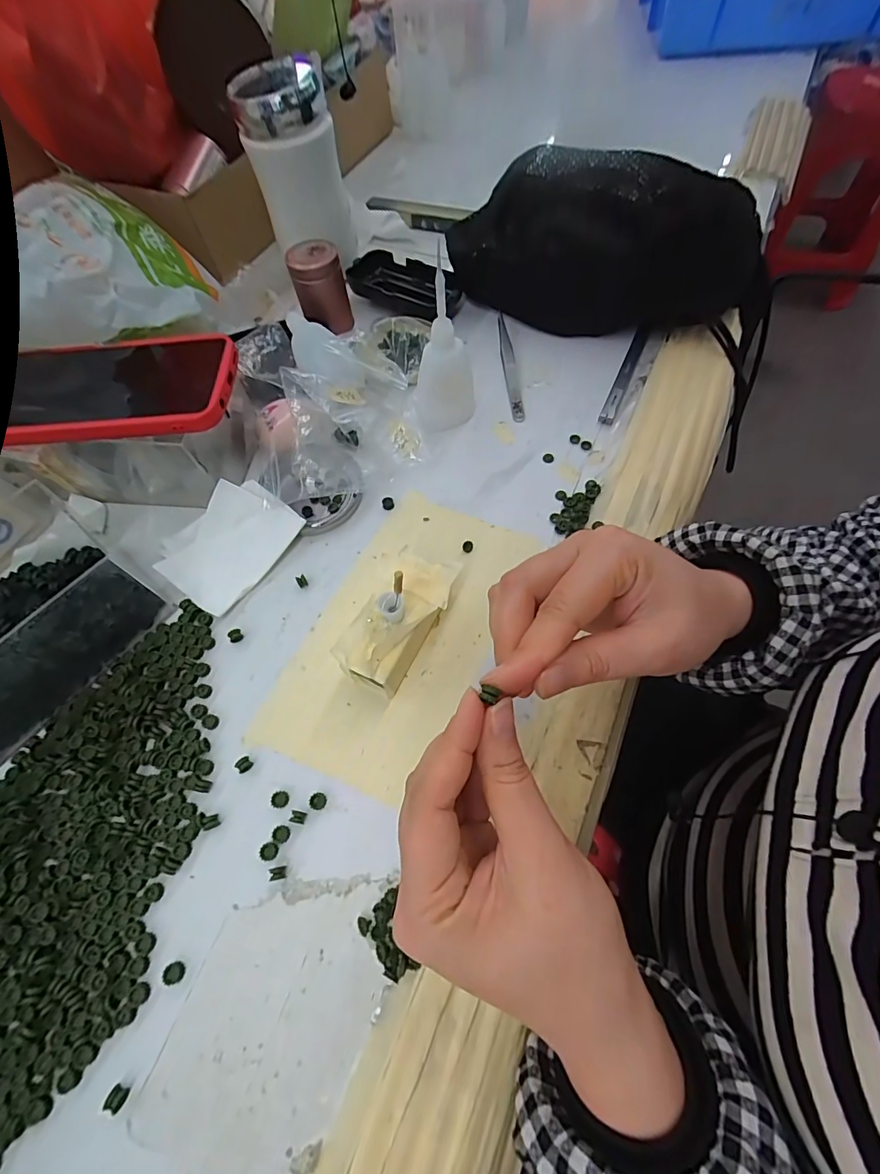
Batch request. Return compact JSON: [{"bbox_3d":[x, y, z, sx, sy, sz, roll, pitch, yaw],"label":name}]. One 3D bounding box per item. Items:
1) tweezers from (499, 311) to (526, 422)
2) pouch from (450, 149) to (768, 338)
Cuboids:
[{"bbox_3d":[0.059,-0.198,0.398,0.013,0.007,0.134,-4,64,1],"label":"tweezers"},{"bbox_3d":[0.132,-0.299,0.387,0.231,0.101,0.130,-7,64,0],"label":"pouch"}]

